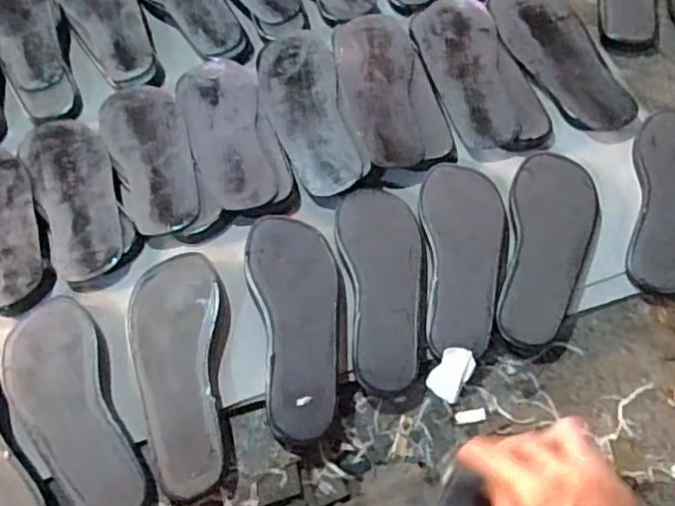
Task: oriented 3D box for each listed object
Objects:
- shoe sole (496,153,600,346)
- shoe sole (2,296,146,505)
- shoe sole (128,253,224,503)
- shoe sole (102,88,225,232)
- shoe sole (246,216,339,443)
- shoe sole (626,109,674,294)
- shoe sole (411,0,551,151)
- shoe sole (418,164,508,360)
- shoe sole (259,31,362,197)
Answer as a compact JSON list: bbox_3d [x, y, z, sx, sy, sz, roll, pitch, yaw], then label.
[{"bbox_3d":[0.221,-0.011,0.628,0.091,0.010,0.224,16,65,11],"label":"shoe sole"},{"bbox_3d":[-0.250,0.147,0.554,0.089,0.026,0.233,-24,64,-10],"label":"shoe sole"},{"bbox_3d":[-0.153,0.107,0.565,0.082,0.024,0.231,-7,63,-1],"label":"shoe sole"},{"bbox_3d":[-0.219,-0.119,0.707,0.089,0.029,0.259,-23,64,-9],"label":"shoe sole"},{"bbox_3d":[-0.037,0.065,0.588,0.084,0.024,0.228,-9,63,-2],"label":"shoe sole"},{"bbox_3d":[0.369,-0.062,0.649,0.088,0.020,0.227,6,63,20],"label":"shoe sole"},{"bbox_3d":[0.174,-0.244,0.765,0.112,0.018,0.263,-14,63,-5],"label":"shoe sole"},{"bbox_3d":[0.135,-0.002,0.630,0.089,0.013,0.218,3,63,4],"label":"shoe sole"},{"bbox_3d":[-0.040,-0.181,0.732,0.092,0.018,0.260,-11,63,-3],"label":"shoe sole"}]

